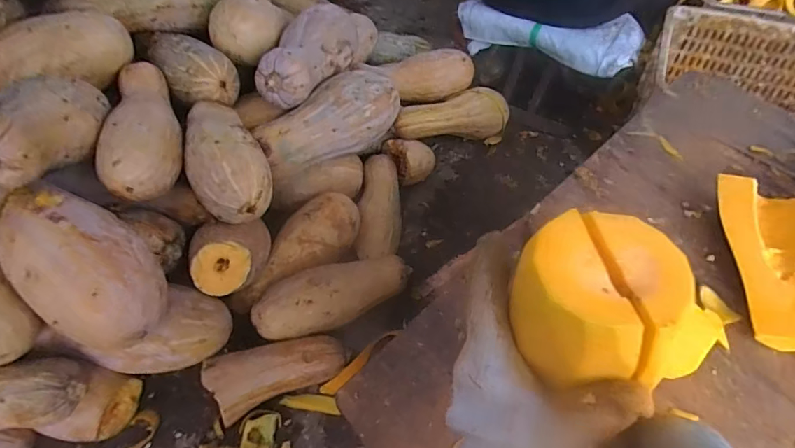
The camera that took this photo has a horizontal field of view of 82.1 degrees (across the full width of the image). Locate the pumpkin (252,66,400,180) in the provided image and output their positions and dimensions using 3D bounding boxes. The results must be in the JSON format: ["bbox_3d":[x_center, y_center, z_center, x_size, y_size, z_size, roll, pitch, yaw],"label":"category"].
[{"bbox_3d":[-0.132,-0.201,0.904,0.306,0.107,0.110,-34,58,-22],"label":"pumpkin"}]

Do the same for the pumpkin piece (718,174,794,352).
[{"bbox_3d":[0.415,0.030,0.482,0.100,0.055,0.202,6,52,7],"label":"pumpkin piece"}]

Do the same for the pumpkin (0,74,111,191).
[{"bbox_3d":[-0.510,-0.140,0.662,0.091,0.111,0.252,1,36,3],"label":"pumpkin"}]

